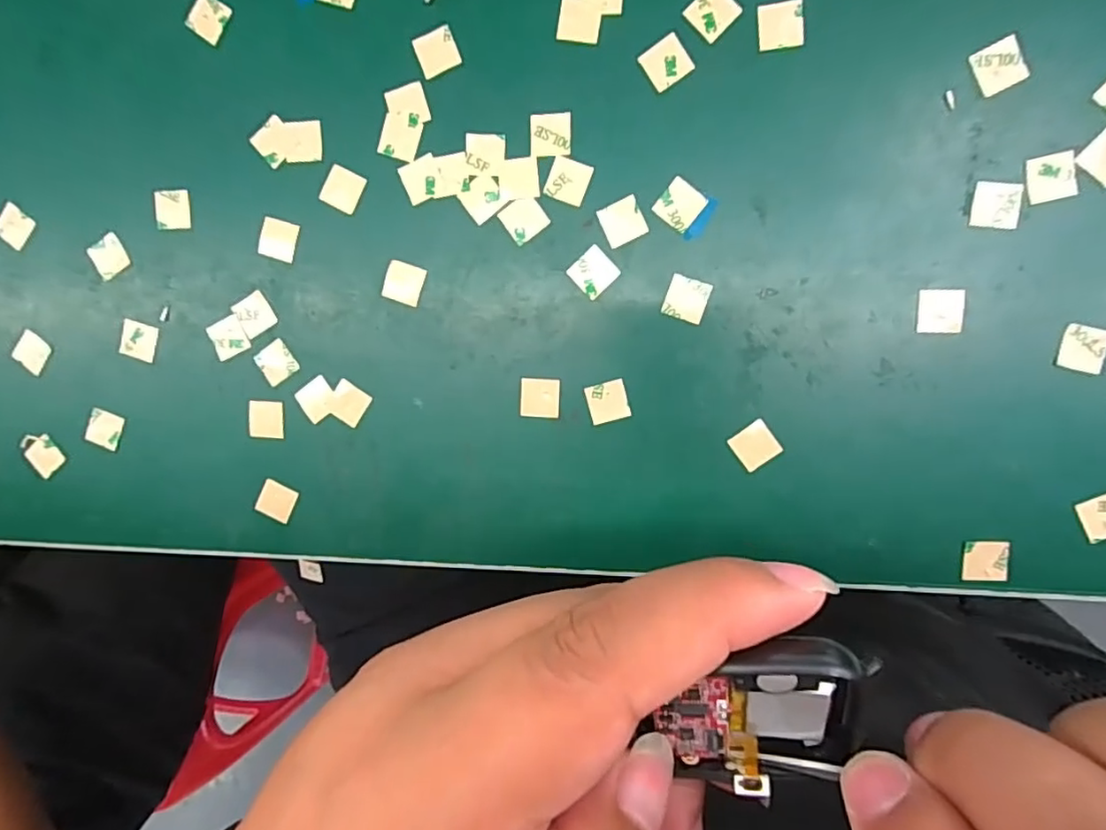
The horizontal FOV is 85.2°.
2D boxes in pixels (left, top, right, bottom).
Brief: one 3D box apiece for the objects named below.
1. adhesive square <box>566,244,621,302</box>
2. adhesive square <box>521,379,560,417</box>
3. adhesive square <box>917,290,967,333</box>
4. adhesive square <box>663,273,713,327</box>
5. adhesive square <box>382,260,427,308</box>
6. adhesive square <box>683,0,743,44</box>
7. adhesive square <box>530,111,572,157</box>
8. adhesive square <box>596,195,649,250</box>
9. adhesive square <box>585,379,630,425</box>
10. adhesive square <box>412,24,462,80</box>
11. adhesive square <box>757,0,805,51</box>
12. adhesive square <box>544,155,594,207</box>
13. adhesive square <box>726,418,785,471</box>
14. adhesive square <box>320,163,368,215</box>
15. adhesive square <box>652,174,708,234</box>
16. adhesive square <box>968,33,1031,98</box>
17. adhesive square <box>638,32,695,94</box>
[{"bbox_3d":[0.016,-0.055,0.231,0.016,0.004,0.016,-42,90,10],"label":"adhesive square"},{"bbox_3d":[-0.005,-0.007,0.241,0.015,0.004,0.015,2,96,4],"label":"adhesive square"},{"bbox_3d":[0.141,-0.038,0.217,0.016,0.004,0.016,-1,97,7],"label":"adhesive square"},{"bbox_3d":[0.051,-0.044,0.228,0.016,0.004,0.016,19,99,5],"label":"adhesive square"},{"bbox_3d":[-0.060,-0.053,0.241,0.016,0.004,0.015,19,99,5],"label":"adhesive square"},{"bbox_3d":[0.058,-0.145,0.217,0.015,0.004,0.016,44,100,0],"label":"adhesive square"},{"bbox_3d":[-0.001,-0.106,0.227,0.016,0.004,0.016,2,97,7],"label":"adhesive square"},{"bbox_3d":[0.027,-0.073,0.227,0.015,0.004,0.015,-23,94,9],"label":"adhesive square"},{"bbox_3d":[0.022,-0.005,0.236,0.015,0.004,0.015,-15,95,9],"label":"adhesive square"},{"bbox_3d":[-0.044,-0.139,0.230,0.015,0.004,0.015,-22,96,5],"label":"adhesive square"},{"bbox_3d":[0.081,-0.139,0.214,0.016,0.004,0.015,-4,98,9],"label":"adhesive square"},{"bbox_3d":[0.006,-0.089,0.228,0.016,0.004,0.015,21,99,4],"label":"adhesive square"},{"bbox_3d":[0.078,0.012,0.231,0.016,0.004,0.015,-35,92,10],"label":"adhesive square"},{"bbox_3d":[-0.084,-0.090,0.239,0.015,0.004,0.015,25,99,3],"label":"adhesive square"},{"bbox_3d":[0.048,-0.079,0.224,0.016,0.004,0.015,39,100,1],"label":"adhesive square"},{"bbox_3d":[0.154,-0.120,0.207,0.015,0.004,0.016,-25,91,14],"label":"adhesive square"},{"bbox_3d":[0.042,-0.129,0.221,0.016,0.004,0.015,-32,93,9],"label":"adhesive square"}]

